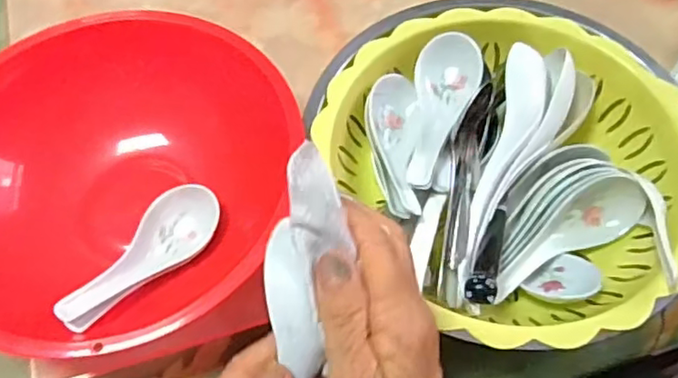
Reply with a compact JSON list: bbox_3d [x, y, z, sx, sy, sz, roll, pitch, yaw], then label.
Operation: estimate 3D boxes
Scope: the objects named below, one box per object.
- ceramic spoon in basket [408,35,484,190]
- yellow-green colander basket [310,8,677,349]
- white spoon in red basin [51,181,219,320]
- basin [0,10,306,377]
[{"bbox_3d":[0.070,-0.051,0.435,0.045,0.030,0.118,11,64,8],"label":"ceramic spoon in basket"},{"bbox_3d":[0.114,-0.013,0.439,0.241,0.082,0.253,-29,66,-12],"label":"yellow-green colander basket"},{"bbox_3d":[-0.131,0.043,0.420,0.043,0.039,0.123,32,68,17],"label":"white spoon in red basin"},{"bbox_3d":[-0.143,-0.002,0.423,0.242,0.105,0.210,-16,63,-6],"label":"basin"}]

